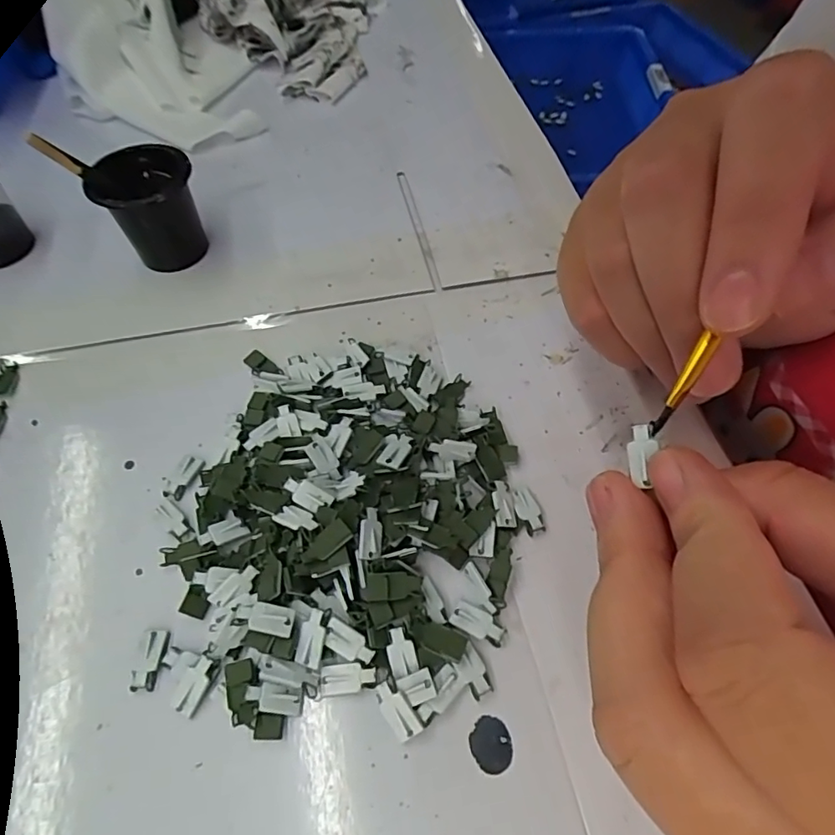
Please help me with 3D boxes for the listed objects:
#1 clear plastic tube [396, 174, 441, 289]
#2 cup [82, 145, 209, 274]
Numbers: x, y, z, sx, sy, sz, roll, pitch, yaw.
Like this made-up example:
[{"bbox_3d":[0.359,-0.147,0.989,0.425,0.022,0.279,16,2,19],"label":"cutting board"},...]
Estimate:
[{"bbox_3d":[0.001,-0.082,0.234,0.004,0.004,0.075,-10,57,-6],"label":"clear plastic tube"},{"bbox_3d":[-0.102,-0.080,0.212,0.034,0.037,0.034,0,56,0],"label":"cup"}]

